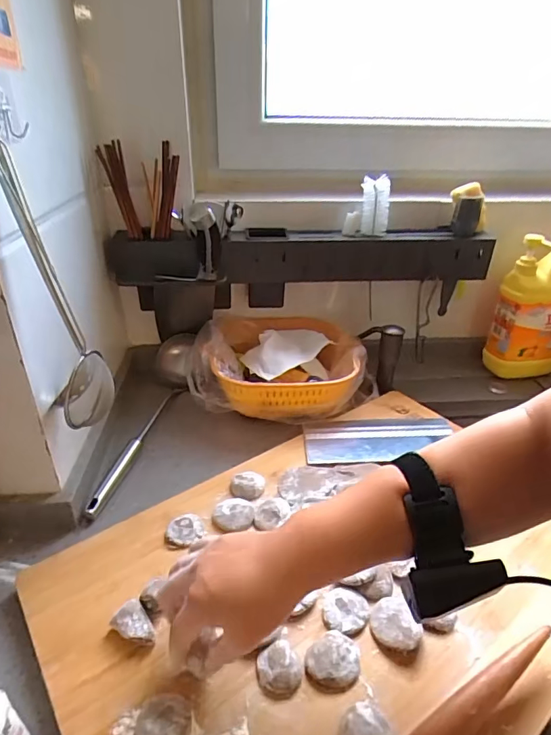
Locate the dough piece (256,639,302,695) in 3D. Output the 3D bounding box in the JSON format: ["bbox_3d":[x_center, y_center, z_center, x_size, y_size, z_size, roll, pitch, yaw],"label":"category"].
[{"bbox_3d":[0.003,0.244,0.378,0.035,0.015,0.038,-2,30,1],"label":"dough piece"}]

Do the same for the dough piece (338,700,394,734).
[{"bbox_3d":[0.064,0.267,0.338,0.042,0.012,0.035,-21,35,-29],"label":"dough piece"}]

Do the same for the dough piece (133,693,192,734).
[{"bbox_3d":[-0.084,0.263,0.342,0.041,0.011,0.040,-4,30,-4],"label":"dough piece"}]

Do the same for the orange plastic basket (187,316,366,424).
[{"bbox_3d":[0.001,-0.010,0.750,0.275,0.089,0.218,-2,30,-6],"label":"orange plastic basket"}]

